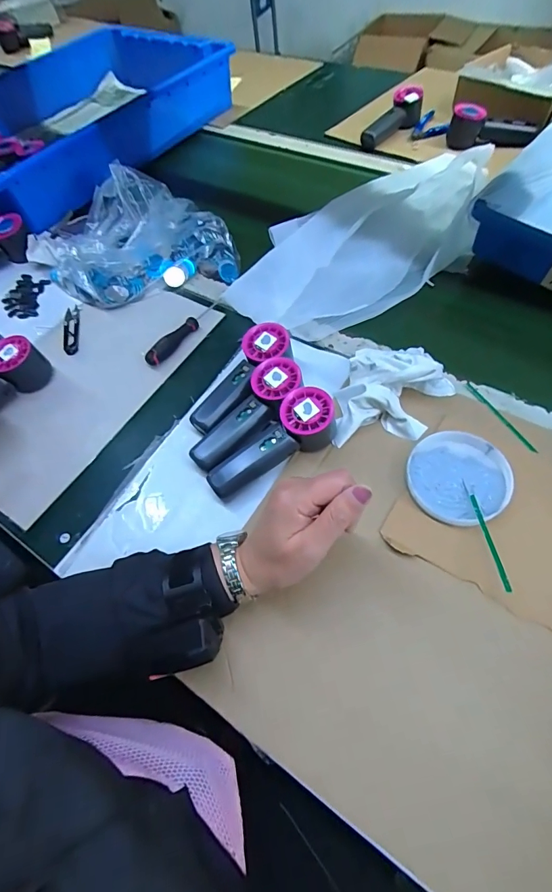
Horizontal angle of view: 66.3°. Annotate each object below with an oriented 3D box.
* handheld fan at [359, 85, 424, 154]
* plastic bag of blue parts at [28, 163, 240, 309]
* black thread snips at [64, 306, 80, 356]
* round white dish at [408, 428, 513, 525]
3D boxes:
[{"bbox_3d":[0.225,-0.648,0.844,0.154,0.055,0.055,-41,62,0],"label":"handheld fan"},{"bbox_3d":[-0.226,-0.321,0.658,0.292,0.099,0.237,-26,60,-11],"label":"plastic bag of blue parts"},{"bbox_3d":[-0.300,-0.172,0.620,0.021,0.010,0.097,-15,58,-5],"label":"black thread snips"},{"bbox_3d":[0.187,0.030,0.433,0.095,0.020,0.099,-2,58,4],"label":"round white dish"}]

